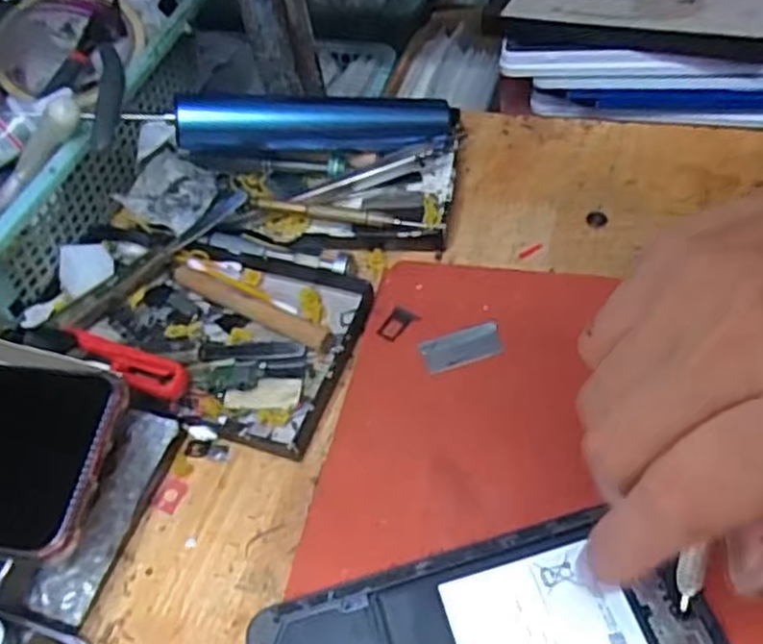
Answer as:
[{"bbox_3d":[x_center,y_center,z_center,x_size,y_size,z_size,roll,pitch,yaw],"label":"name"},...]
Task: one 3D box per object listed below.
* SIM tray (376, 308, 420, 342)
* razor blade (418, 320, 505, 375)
[{"bbox_3d":[0.008,0.000,0.374,0.013,0.004,0.019,31,62,26],"label":"SIM tray"},{"bbox_3d":[0.038,0.011,0.361,0.037,0.004,0.019,-15,52,-2],"label":"razor blade"}]

